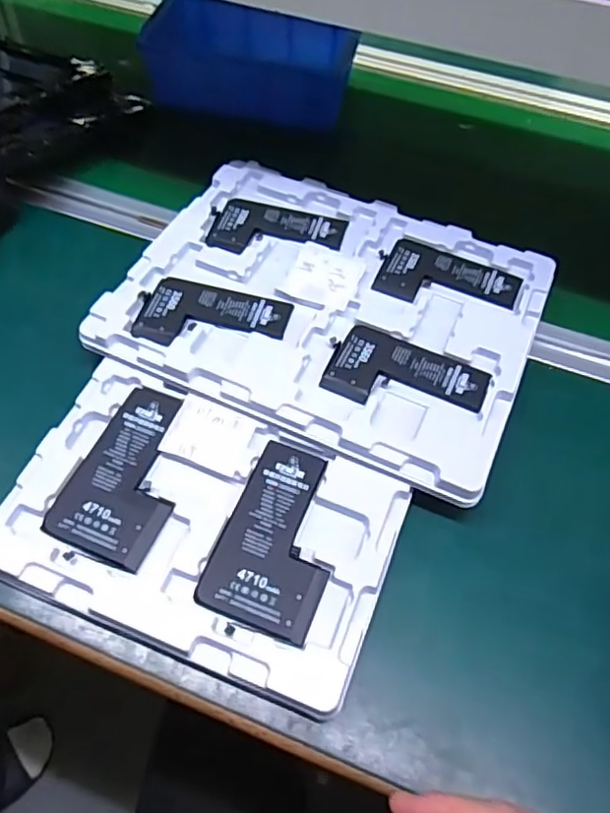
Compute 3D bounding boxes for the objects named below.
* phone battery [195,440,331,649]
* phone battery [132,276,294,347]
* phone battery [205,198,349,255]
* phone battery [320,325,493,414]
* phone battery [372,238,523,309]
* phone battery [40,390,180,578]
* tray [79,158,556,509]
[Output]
[{"bbox_3d":[-0.013,0.073,0.352,0.064,0.008,0.106,17,56,9],"label":"phone battery"},{"bbox_3d":[-0.062,-0.061,0.418,0.098,0.007,0.060,13,55,6],"label":"phone battery"},{"bbox_3d":[-0.022,-0.134,0.473,0.100,0.004,0.060,12,56,3],"label":"phone battery"},{"bbox_3d":[0.066,-0.018,0.400,0.100,0.006,0.059,21,56,11],"label":"phone battery"},{"bbox_3d":[0.105,-0.090,0.451,0.097,0.007,0.060,22,57,13],"label":"phone battery"},{"bbox_3d":[-0.102,0.038,0.369,0.063,0.005,0.108,19,56,10],"label":"phone battery"},{"bbox_3d":[0.018,-0.077,0.431,0.276,0.016,0.214,22,56,12],"label":"tray"}]

